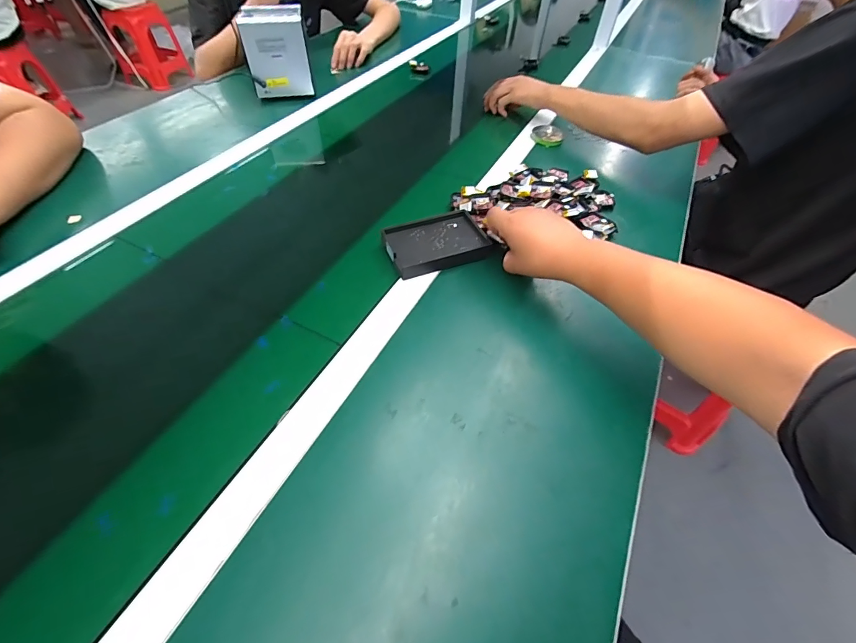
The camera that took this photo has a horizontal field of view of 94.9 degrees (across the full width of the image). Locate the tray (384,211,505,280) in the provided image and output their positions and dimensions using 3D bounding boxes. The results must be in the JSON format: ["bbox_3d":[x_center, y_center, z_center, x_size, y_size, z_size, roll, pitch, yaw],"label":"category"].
[{"bbox_3d":[0.013,-0.113,0.567,0.142,0.022,0.101,-20,55,-18],"label":"tray"}]

